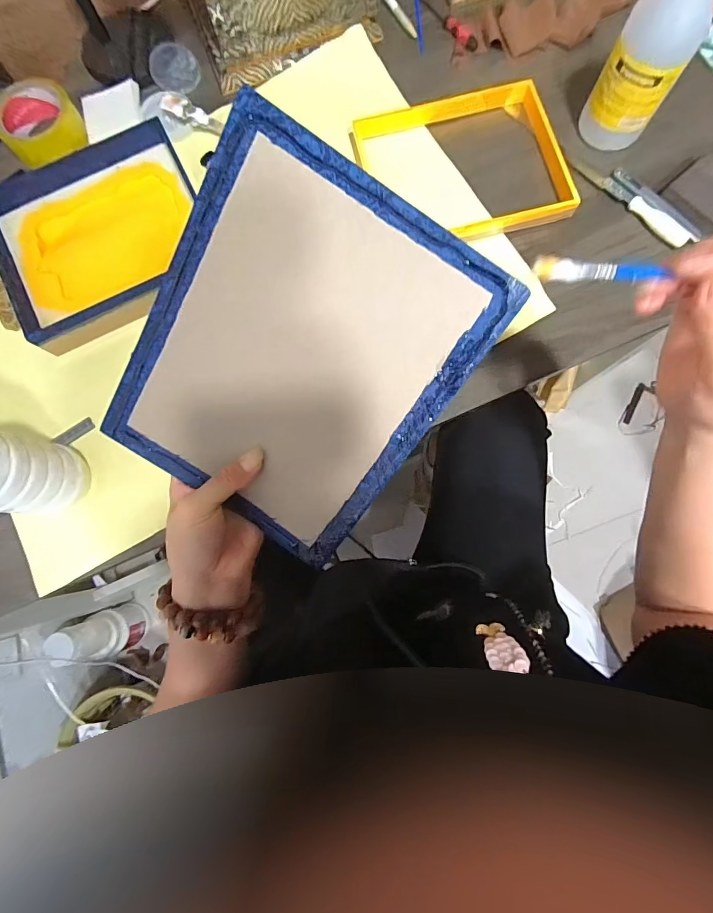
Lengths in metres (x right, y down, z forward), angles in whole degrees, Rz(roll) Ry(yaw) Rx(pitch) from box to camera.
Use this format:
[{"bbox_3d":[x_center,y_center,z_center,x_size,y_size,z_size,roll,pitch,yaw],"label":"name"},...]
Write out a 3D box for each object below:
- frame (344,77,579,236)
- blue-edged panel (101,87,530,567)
[{"bbox_3d":[0.127,-0.358,0.516,0.239,0.028,0.194,-12,80,1],"label":"frame"},{"bbox_3d":[-0.045,-0.061,0.291,0.198,0.014,0.241,34,112,-4],"label":"blue-edged panel"}]

